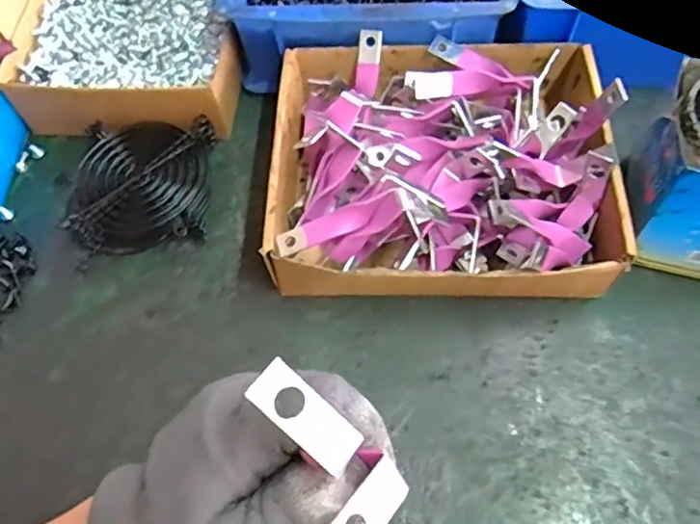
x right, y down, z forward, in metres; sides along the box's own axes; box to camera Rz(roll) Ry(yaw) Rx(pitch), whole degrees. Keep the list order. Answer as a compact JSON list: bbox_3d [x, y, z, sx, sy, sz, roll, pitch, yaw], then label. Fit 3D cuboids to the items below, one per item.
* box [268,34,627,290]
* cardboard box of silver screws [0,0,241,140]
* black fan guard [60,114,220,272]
[{"bbox_3d":[0.059,-0.067,0.398,0.209,0.079,0.189,0,64,3],"label":"box"},{"bbox_3d":[-0.161,-0.195,0.489,0.165,0.051,0.223,5,64,5],"label":"cardboard box of silver screws"},{"bbox_3d":[-0.146,-0.055,0.431,0.089,0.031,0.095,-2,63,2],"label":"black fan guard"}]

